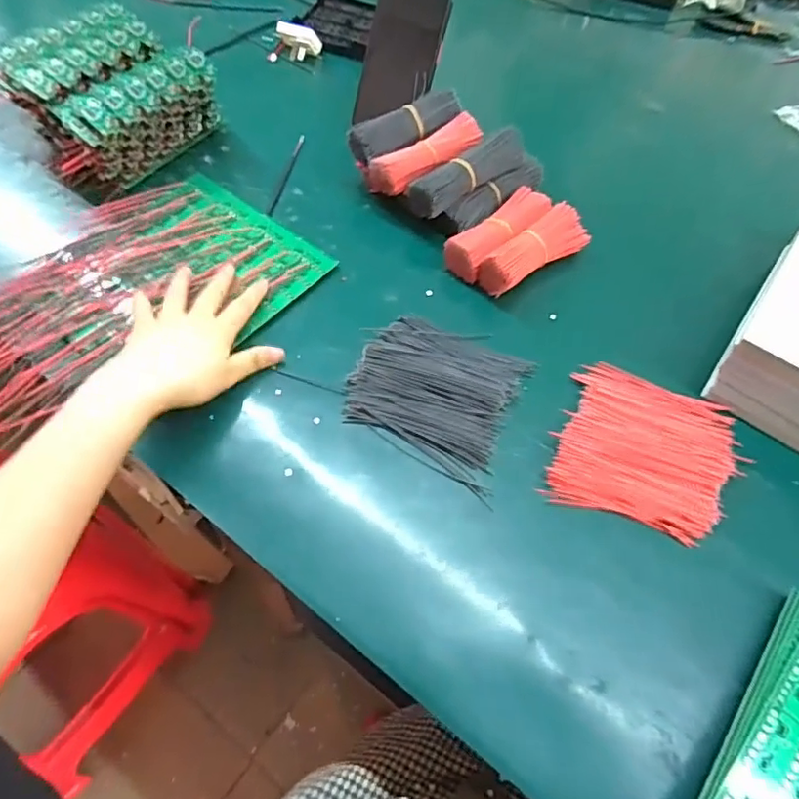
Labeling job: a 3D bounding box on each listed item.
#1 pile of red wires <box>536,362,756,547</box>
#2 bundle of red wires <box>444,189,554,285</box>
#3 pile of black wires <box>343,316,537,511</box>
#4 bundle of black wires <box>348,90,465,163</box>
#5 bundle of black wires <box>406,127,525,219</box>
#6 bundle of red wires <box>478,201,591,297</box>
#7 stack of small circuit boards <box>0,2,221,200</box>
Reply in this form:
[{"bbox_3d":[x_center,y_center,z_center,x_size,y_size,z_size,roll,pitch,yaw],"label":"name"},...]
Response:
[{"bbox_3d":[0.192,0.036,0.446,0.128,0.010,0.139,25,60,12],"label":"pile of red wires"},{"bbox_3d":[0.096,-0.157,0.556,0.042,0.033,0.124,41,65,20],"label":"bundle of red wires"},{"bbox_3d":[0.028,-0.006,0.466,0.131,0.013,0.124,22,60,10],"label":"pile of black wires"},{"bbox_3d":[0.007,-0.275,0.575,0.116,0.031,0.041,-30,64,-19],"label":"bundle of black wires"},{"bbox_3d":[0.068,-0.217,0.551,0.126,0.035,0.034,-30,64,-19],"label":"bundle of black wires"},{"bbox_3d":[0.125,-0.138,0.536,0.120,0.042,0.039,-34,66,-21],"label":"bundle of red wires"},{"bbox_3d":[-0.286,-0.302,0.580,0.147,0.085,0.161,34,63,17],"label":"stack of small circuit boards"}]

